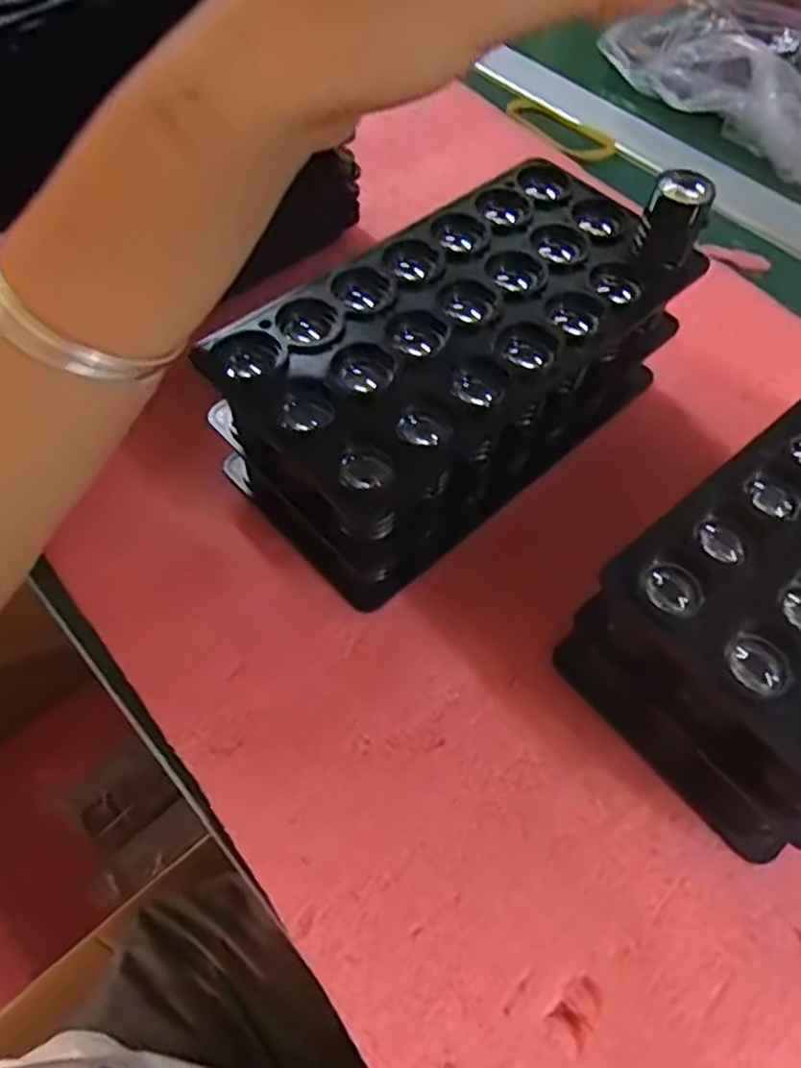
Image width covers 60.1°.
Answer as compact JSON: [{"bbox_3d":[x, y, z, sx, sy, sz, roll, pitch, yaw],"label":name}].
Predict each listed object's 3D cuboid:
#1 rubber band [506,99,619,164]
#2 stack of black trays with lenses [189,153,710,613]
[{"bbox_3d":[0.110,-0.278,0.474,0.081,0.006,0.031,41,76,13],"label":"rubber band"},{"bbox_3d":[0.024,-0.068,0.295,0.191,0.071,0.102,-38,67,-21],"label":"stack of black trays with lenses"}]

